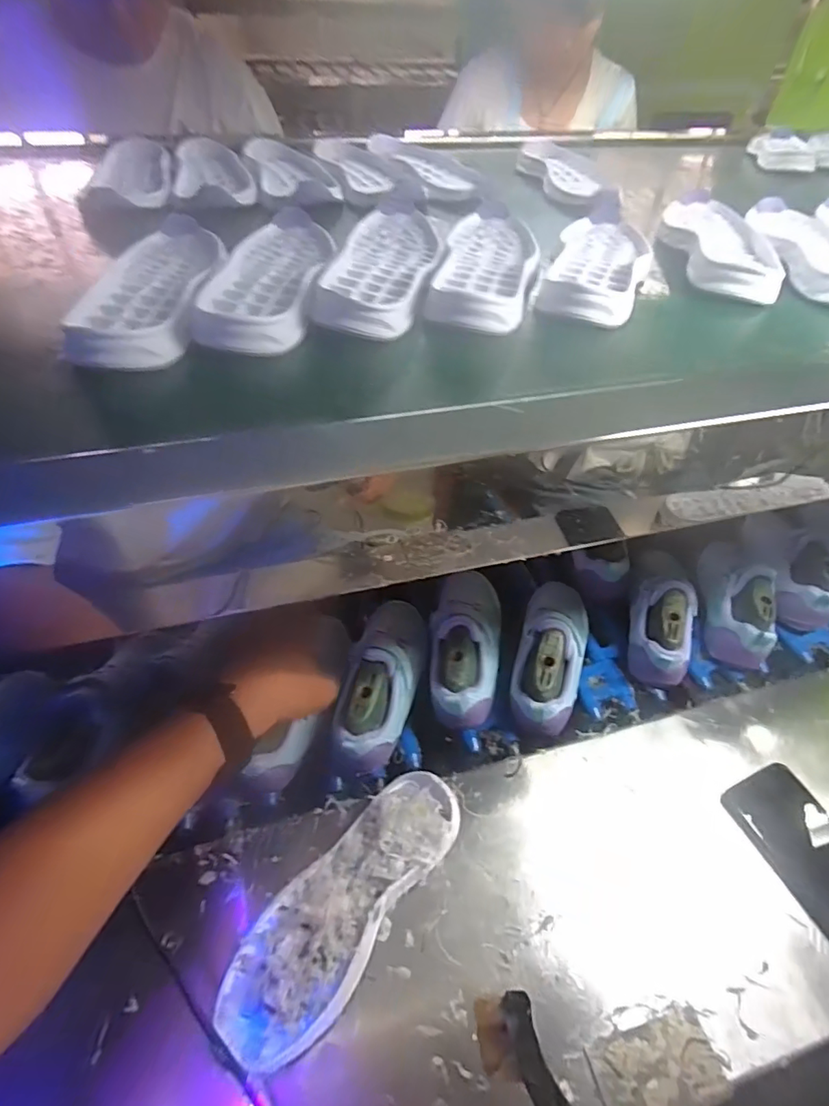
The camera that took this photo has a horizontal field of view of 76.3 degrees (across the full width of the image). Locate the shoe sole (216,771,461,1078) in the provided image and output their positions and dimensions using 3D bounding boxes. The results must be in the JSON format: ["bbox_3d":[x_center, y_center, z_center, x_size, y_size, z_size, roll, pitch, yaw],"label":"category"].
[{"bbox_3d":[-0.052,0.260,0.401,0.083,0.040,0.218,31,56,23],"label":"shoe sole"}]

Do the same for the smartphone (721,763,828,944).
[{"bbox_3d":[0.341,0.262,0.436,0.077,0.013,0.160,-18,54,-12],"label":"smartphone"}]

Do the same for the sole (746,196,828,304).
[{"bbox_3d":[0.349,-0.265,0.460,0.072,0.017,0.211,5,53,6],"label":"sole"}]

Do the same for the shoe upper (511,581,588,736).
[{"bbox_3d":[0.149,0.103,0.571,0.076,0.075,0.205,15,51,12],"label":"shoe upper"}]

